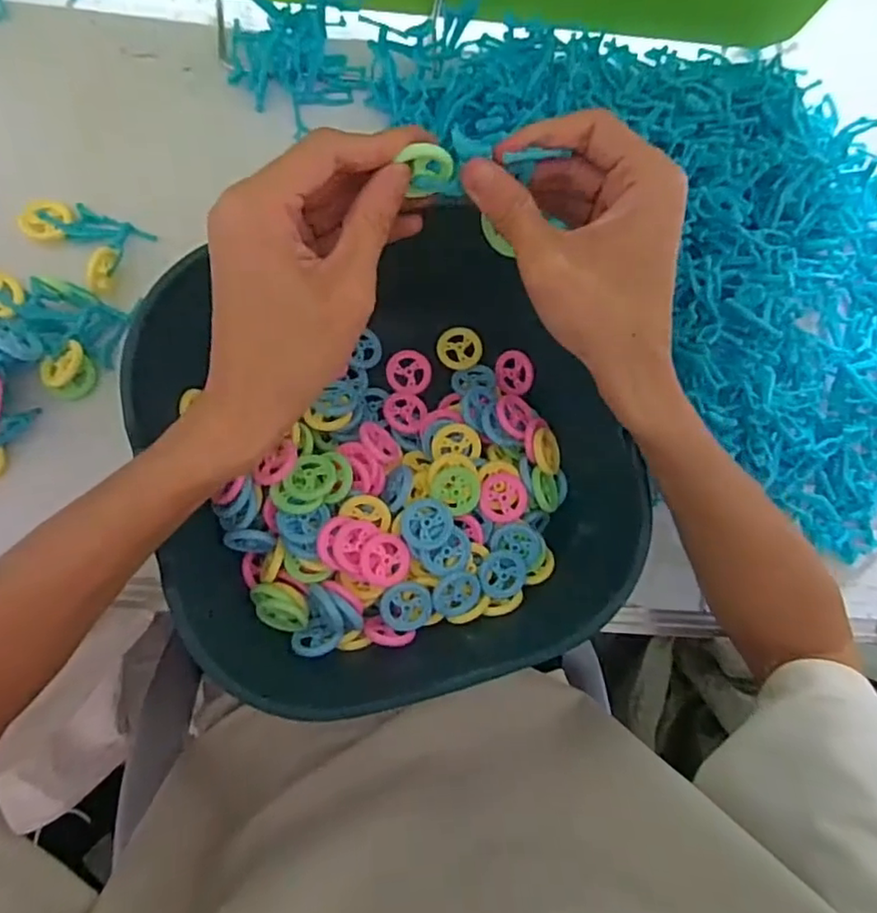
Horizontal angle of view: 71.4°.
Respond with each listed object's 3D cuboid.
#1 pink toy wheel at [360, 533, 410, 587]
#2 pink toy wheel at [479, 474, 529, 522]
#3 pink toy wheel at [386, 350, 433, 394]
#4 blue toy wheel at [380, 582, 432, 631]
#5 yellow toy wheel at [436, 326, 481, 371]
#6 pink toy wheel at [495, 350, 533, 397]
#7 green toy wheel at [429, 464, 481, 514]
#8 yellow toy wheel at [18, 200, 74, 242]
[{"bbox_3d":[-0.031,0.059,0.347,0.028,0.007,0.028,4,82,-27],"label":"pink toy wheel"},{"bbox_3d":[0.039,0.025,0.367,0.029,0.004,0.028,1,84,-7],"label":"pink toy wheel"},{"bbox_3d":[-0.020,-0.056,0.405,0.030,0.004,0.029,1,84,-7],"label":"pink toy wheel"},{"bbox_3d":[-0.018,0.087,0.350,0.028,0.006,0.027,0,87,-7],"label":"blue toy wheel"},{"bbox_3d":[0.014,-0.073,0.412,0.029,0.007,0.029,1,84,-7],"label":"yellow toy wheel"},{"bbox_3d":[0.050,-0.055,0.404,0.005,0.028,0.028,-14,111,-49],"label":"pink toy wheel"},{"bbox_3d":[0.010,0.018,0.364,0.030,0.009,0.026,41,81,-2],"label":"green toy wheel"},{"bbox_3d":[-0.245,-0.147,0.381,0.023,0.008,0.027,30,82,-3],"label":"yellow toy wheel"}]

